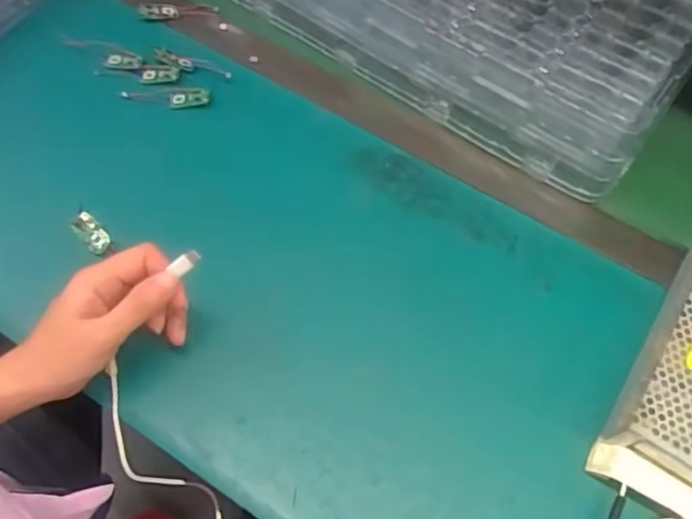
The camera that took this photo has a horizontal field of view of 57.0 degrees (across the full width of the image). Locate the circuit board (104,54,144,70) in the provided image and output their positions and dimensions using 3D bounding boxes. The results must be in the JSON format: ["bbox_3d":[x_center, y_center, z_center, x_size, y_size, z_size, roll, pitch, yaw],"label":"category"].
[{"bbox_3d":[-0.203,-0.181,0.580,0.034,0.004,0.015,6,58,2],"label":"circuit board"}]

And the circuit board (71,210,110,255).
[{"bbox_3d":[-0.197,-0.020,0.493,0.017,0.010,0.038,-38,66,-22],"label":"circuit board"}]

